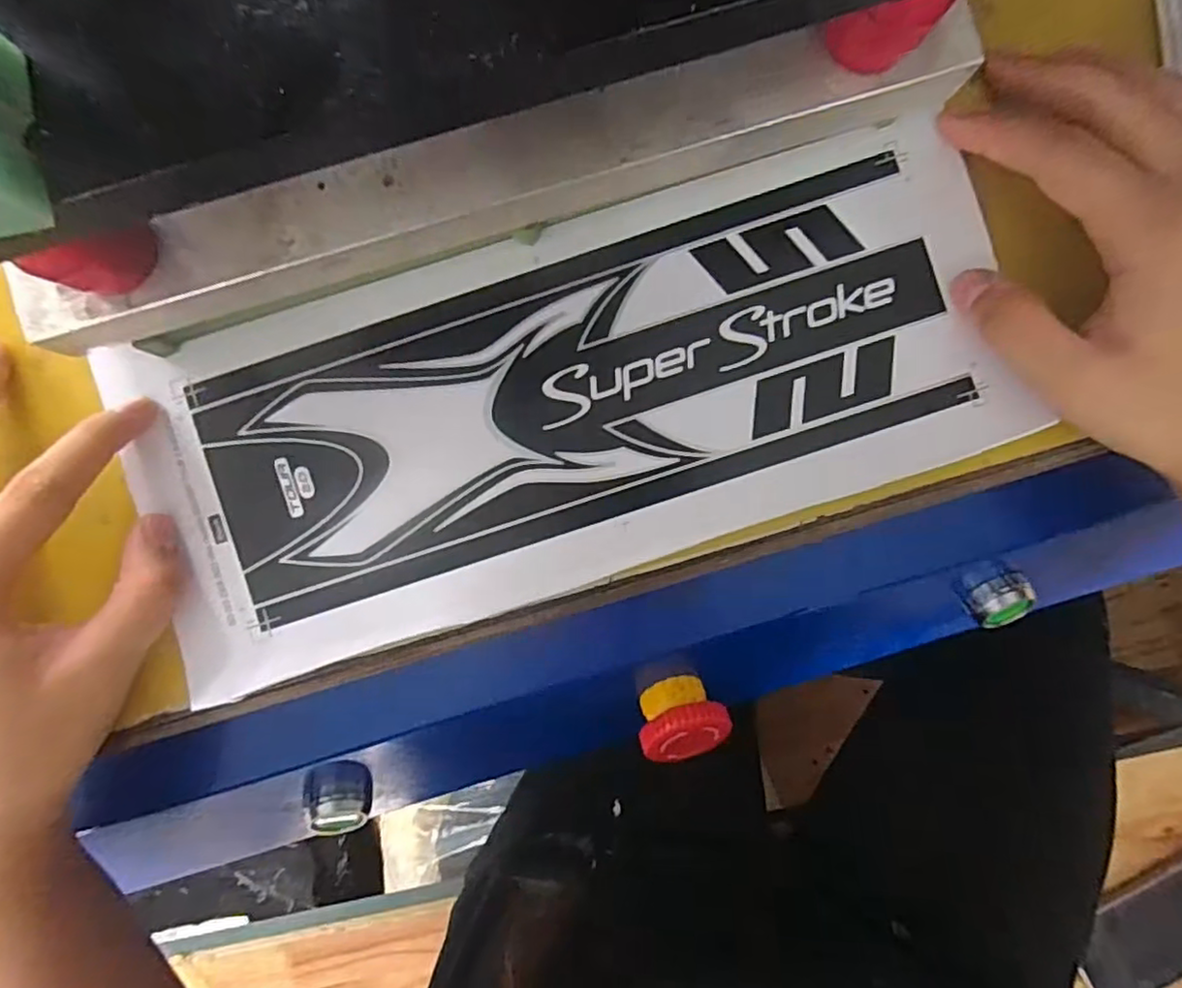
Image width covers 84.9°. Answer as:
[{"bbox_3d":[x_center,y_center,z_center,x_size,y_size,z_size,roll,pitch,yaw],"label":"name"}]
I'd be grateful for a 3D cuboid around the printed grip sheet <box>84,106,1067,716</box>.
[{"bbox_3d":[-0.003,-0.032,0.231,0.302,0.008,0.118,-17,90,-2],"label":"printed grip sheet"}]

